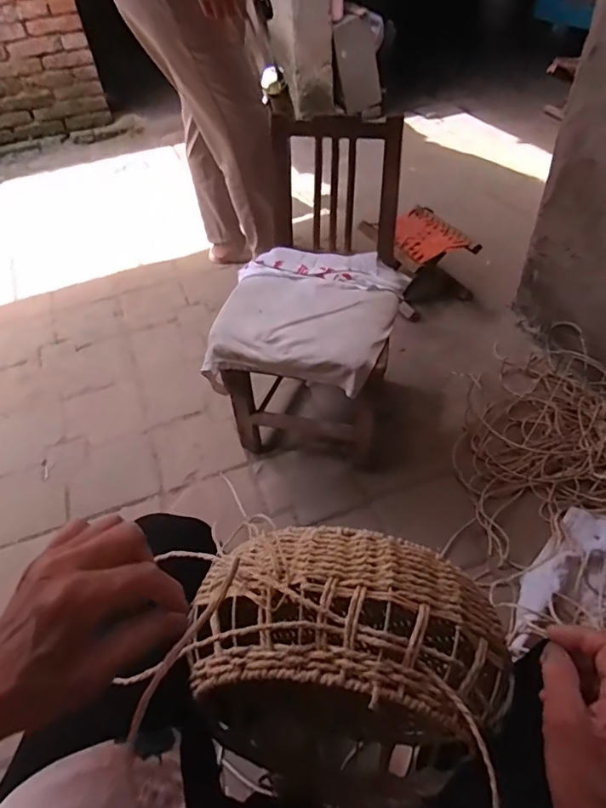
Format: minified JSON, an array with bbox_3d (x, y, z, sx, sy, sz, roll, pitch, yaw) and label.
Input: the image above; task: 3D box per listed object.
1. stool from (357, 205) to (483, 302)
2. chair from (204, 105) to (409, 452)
[{"bbox_3d":[0.339,-0.426,1.509,0.248,0.198,0.266,-22,50,-14],"label":"stool"},{"bbox_3d":[0.026,-0.194,1.072,0.348,0.584,0.424,13,51,16],"label":"chair"}]

